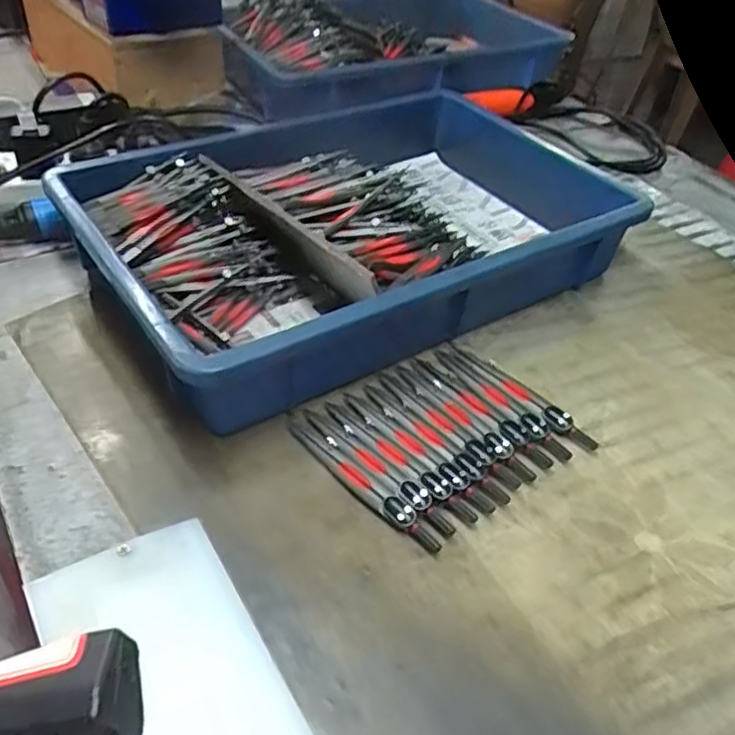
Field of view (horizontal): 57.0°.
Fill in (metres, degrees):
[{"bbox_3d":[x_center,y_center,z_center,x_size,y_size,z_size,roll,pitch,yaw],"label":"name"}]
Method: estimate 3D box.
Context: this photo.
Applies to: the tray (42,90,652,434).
[{"bbox_3d":[-0.012,-0.125,0.585,0.434,0.079,0.295,-23,49,-28],"label":"tray"}]

